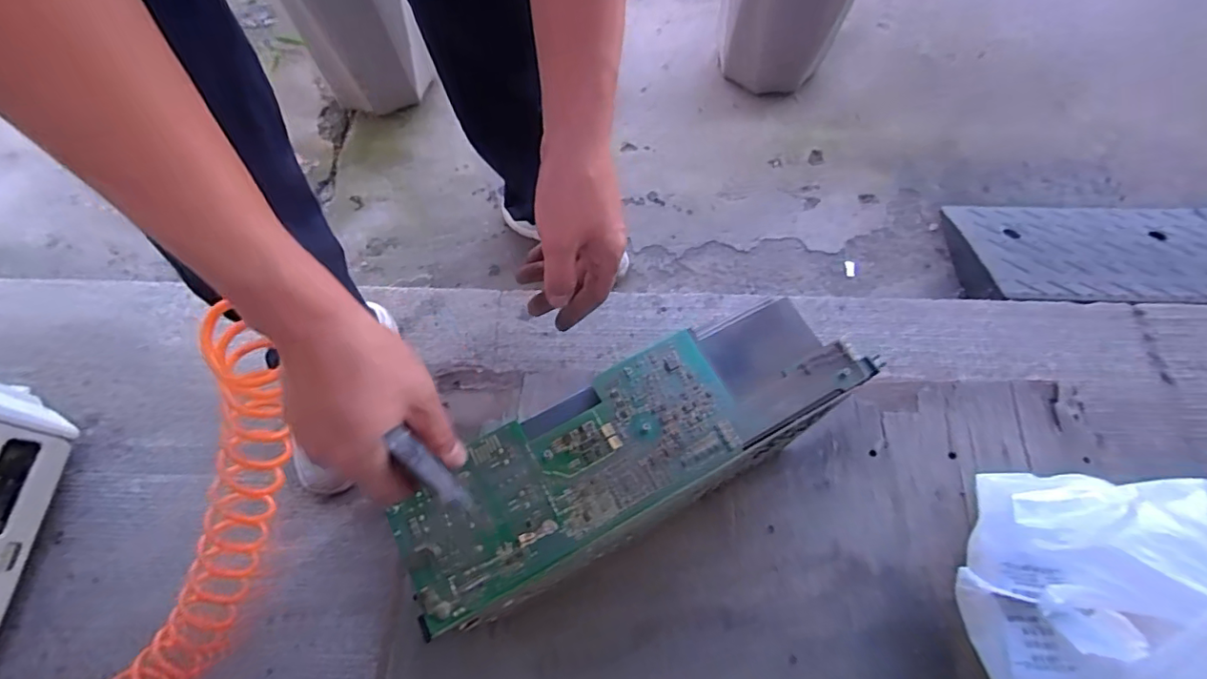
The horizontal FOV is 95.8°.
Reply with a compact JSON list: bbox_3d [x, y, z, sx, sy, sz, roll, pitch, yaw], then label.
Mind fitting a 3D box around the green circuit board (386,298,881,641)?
[{"bbox_3d":[0.025,0.080,0.436,0.380,0.033,0.121,-26,64,-15],"label":"green circuit board"}]

